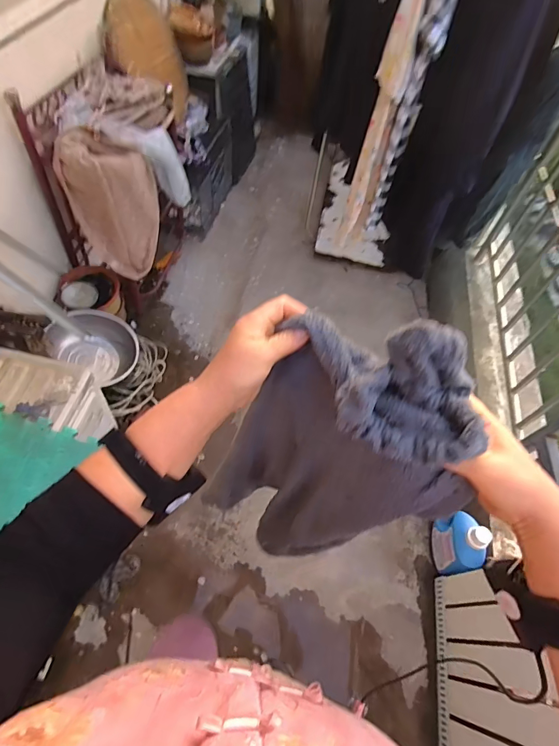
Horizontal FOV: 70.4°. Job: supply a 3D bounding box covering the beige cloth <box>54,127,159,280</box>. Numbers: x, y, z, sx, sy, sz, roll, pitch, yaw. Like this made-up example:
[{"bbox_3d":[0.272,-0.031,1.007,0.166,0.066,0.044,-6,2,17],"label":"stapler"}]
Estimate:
[{"bbox_3d":[-0.543,-0.552,1.342,0.275,0.425,0.160,-25,66,-17],"label":"beige cloth"}]

